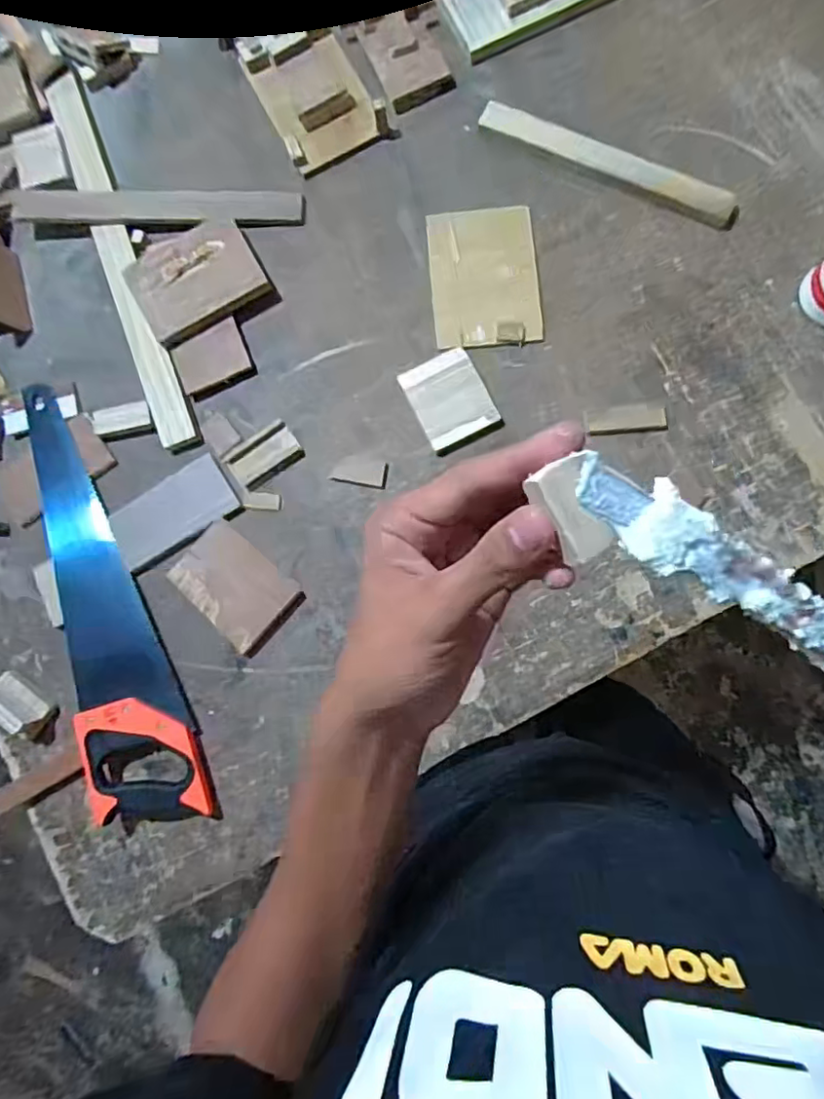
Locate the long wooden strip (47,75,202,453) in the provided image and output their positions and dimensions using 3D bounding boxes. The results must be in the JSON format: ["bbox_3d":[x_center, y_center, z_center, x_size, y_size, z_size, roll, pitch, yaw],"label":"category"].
[{"bbox_3d":[-0.352,-0.348,0.704,0.046,0.024,0.485,-21,83,-1],"label":"long wooden strip"}]

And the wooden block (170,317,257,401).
[{"bbox_3d":[-0.233,-0.221,0.684,0.085,0.016,0.066,-26,83,-1],"label":"wooden block"}]

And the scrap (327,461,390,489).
[{"bbox_3d":[-0.060,-0.089,0.673,0.063,0.005,0.029,10,84,3],"label":"scrap"}]

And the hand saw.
[{"bbox_3d":[-0.365,0.064,0.655,0.109,0.034,0.513,-23,83,-1],"label":"hand saw"}]

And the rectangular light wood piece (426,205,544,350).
[{"bbox_3d":[0.087,-0.324,0.692,0.125,0.006,0.173,-5,83,1],"label":"rectangular light wood piece"}]

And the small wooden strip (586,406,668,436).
[{"bbox_3d":[0.245,-0.147,0.661,0.093,0.008,0.030,-5,82,-6],"label":"small wooden strip"}]

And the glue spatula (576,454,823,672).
[{"bbox_3d":[0.125,0.017,0.201,0.169,0.007,0.024,29,85,-14],"label":"glue spatula"}]

